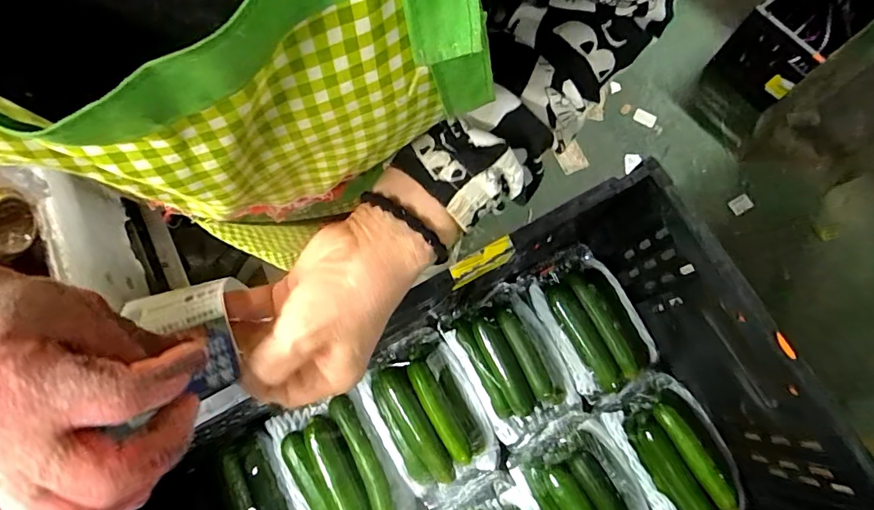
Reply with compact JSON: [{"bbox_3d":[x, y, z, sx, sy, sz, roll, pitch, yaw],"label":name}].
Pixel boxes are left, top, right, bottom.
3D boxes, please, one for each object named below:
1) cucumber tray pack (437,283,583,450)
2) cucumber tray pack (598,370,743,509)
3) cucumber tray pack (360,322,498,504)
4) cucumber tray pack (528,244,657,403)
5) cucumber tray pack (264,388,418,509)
[{"bbox_3d":[0.088,0.127,0.573,0.110,0.059,0.166,-28,76,-9],"label":"cucumber tray pack"},{"bbox_3d":[0.269,0.226,0.545,0.105,0.056,0.159,-23,75,-7],"label":"cucumber tray pack"},{"bbox_3d":[-0.008,0.183,0.552,0.116,0.055,0.174,-30,76,-9],"label":"cucumber tray pack"},{"bbox_3d":[0.187,0.076,0.586,0.113,0.051,0.181,-26,76,-8],"label":"cucumber tray pack"},{"bbox_3d":[-0.108,0.236,0.532,0.110,0.057,0.168,-28,76,-9],"label":"cucumber tray pack"}]

